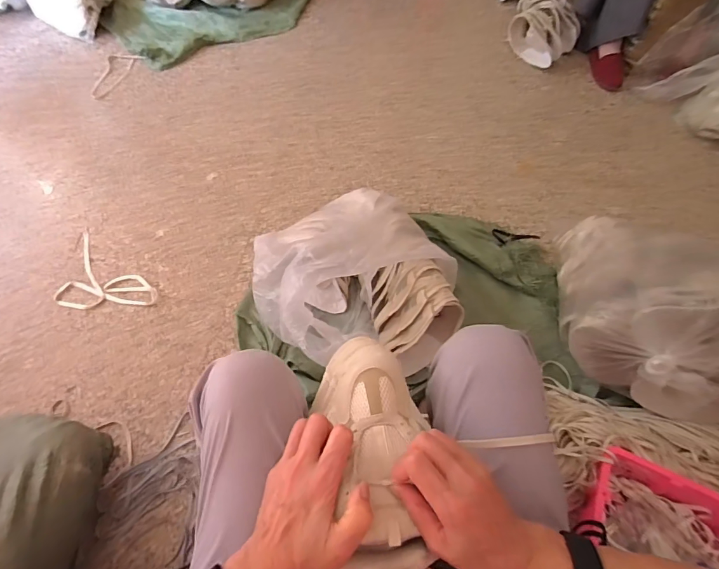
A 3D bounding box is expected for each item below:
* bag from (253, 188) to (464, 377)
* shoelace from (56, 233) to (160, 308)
[{"bbox_3d":[-0.010,-0.040,0.962,0.457,0.272,0.422,-25,65,-15],"label":"bag"},{"bbox_3d":[-0.672,0.001,1.052,0.305,0.009,0.169,34,65,15],"label":"shoelace"}]

